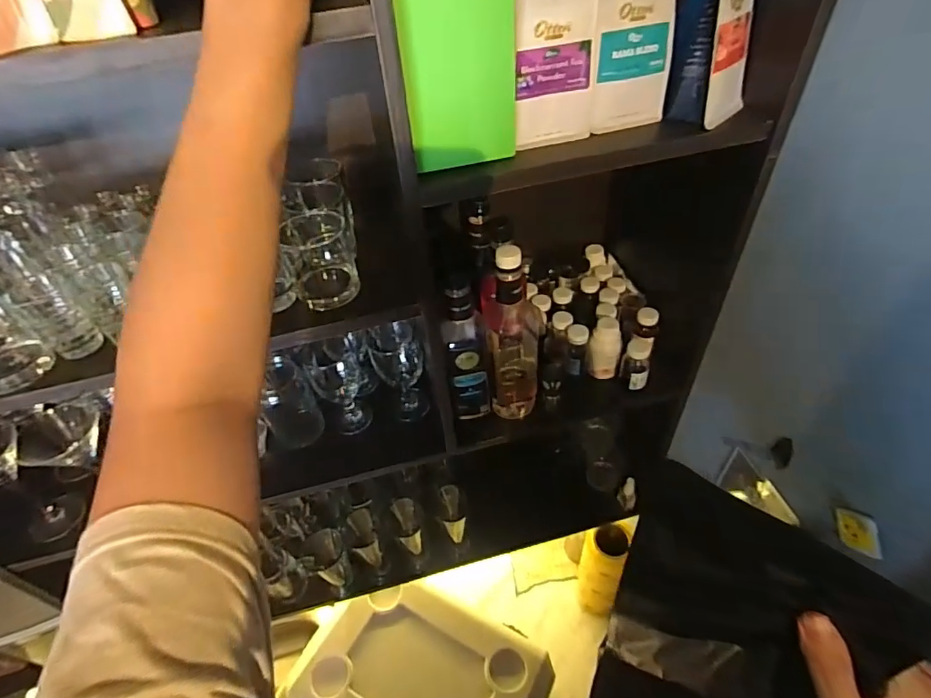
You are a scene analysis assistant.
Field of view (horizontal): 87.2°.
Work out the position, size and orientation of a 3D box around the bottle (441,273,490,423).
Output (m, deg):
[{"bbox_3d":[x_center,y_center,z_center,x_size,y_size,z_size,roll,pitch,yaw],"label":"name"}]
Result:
[{"bbox_3d":[0.003,0.002,0.657,0.052,0.210,0.083,-3,44,2],"label":"bottle"}]

